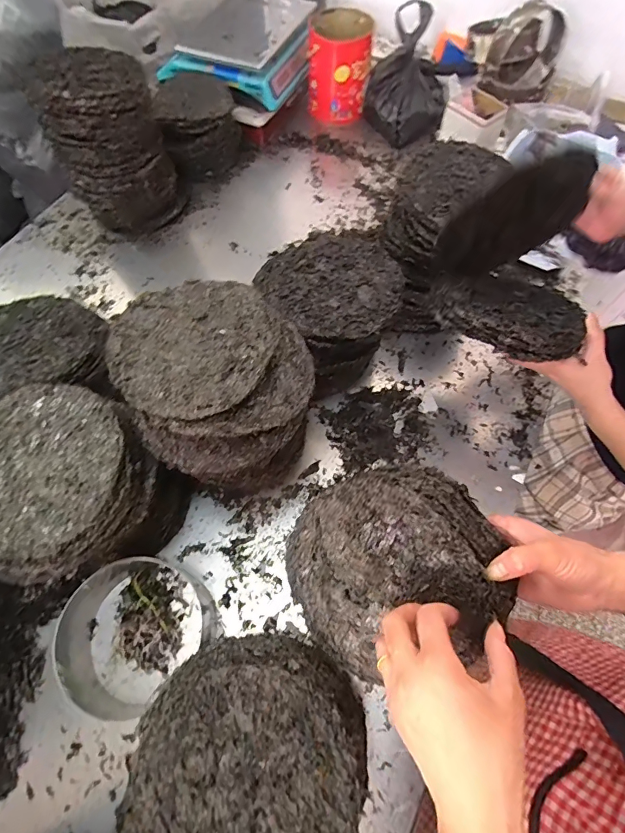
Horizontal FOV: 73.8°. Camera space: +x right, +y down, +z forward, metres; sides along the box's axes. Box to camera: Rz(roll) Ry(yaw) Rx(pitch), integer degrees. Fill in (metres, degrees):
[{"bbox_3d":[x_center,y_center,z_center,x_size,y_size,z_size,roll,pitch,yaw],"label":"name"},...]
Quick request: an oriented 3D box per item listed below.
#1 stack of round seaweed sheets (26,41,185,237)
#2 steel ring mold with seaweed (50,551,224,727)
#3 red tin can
[{"bbox_3d":[-0.399,-0.539,0.851,0.196,0.292,0.173,-8,64,-3],"label":"stack of round seaweed sheets"},{"bbox_3d":[-0.250,0.282,0.559,0.178,0.084,0.193,40,70,18],"label":"steel ring mold with seaweed"},{"bbox_3d":[0.069,-0.892,1.076,0.155,0.183,0.171,5,64,3],"label":"red tin can"}]

